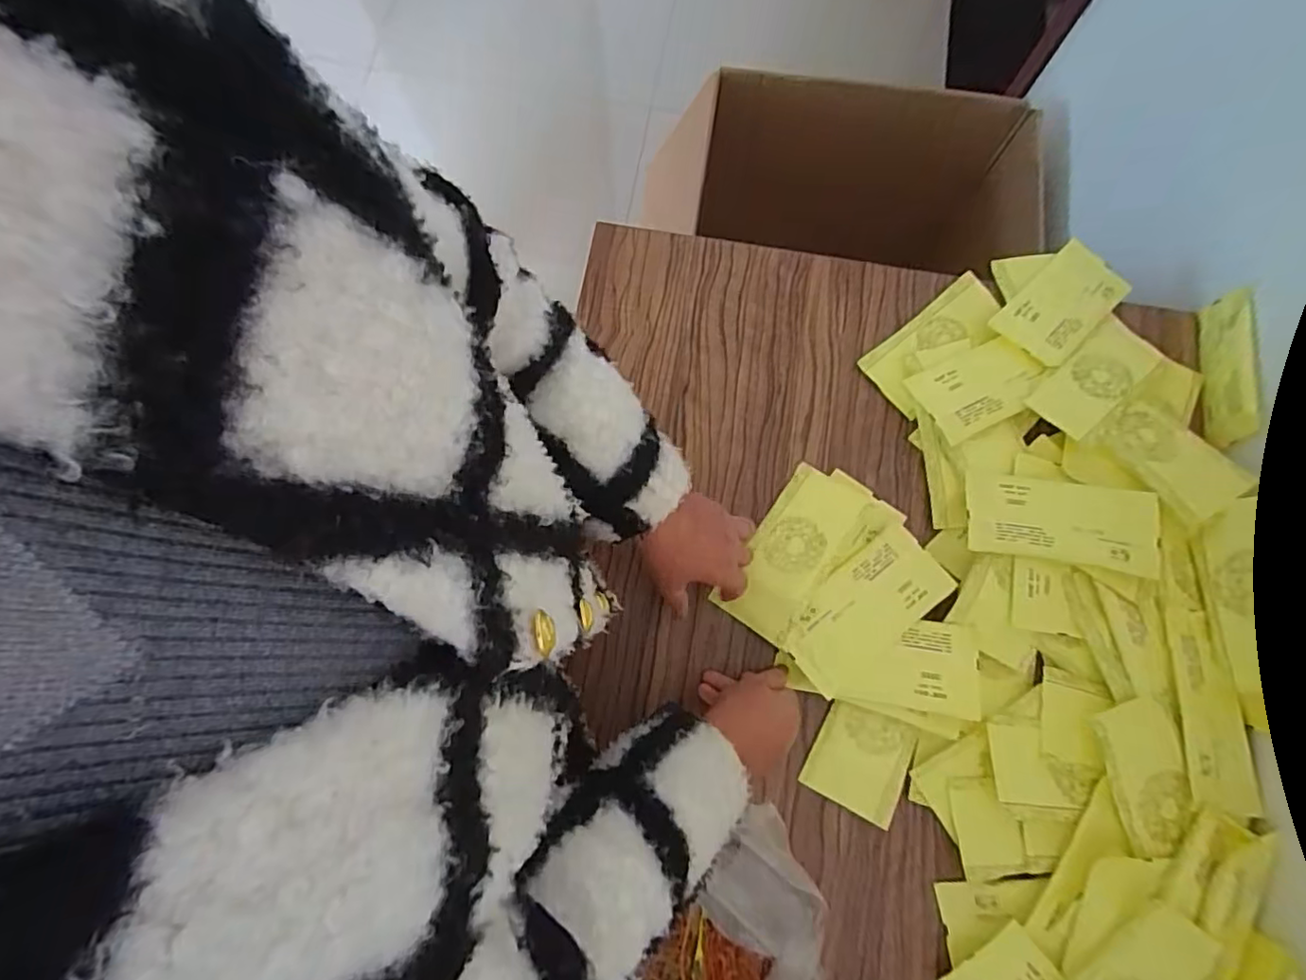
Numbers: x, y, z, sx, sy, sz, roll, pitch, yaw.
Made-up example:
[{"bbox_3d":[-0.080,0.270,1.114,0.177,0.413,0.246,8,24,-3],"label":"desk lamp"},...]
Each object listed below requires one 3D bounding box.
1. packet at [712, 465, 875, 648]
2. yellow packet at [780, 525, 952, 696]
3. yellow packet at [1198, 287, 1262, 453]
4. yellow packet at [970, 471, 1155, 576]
[{"bbox_3d":[0.143,0.061,0.603,0.084,0.014,0.178,32,80,23],"label":"packet"},{"bbox_3d":[0.207,0.114,0.582,0.172,0.007,0.085,-39,78,-12],"label":"yellow packet"},{"bbox_3d":[0.617,-0.131,0.643,0.013,0.049,0.171,15,75,-22],"label":"yellow packet"},{"bbox_3d":[0.400,0.030,0.584,0.172,0.010,0.084,8,67,8],"label":"yellow packet"}]

